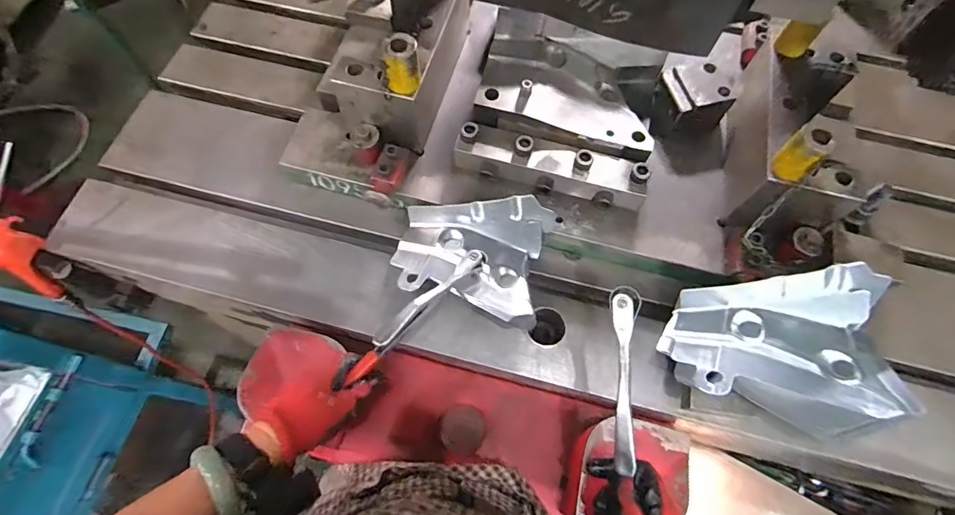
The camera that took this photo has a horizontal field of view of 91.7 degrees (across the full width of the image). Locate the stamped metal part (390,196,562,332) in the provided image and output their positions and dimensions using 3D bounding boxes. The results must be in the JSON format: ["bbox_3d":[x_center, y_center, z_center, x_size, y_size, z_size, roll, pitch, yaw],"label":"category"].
[{"bbox_3d":[-0.010,-0.005,0.607,0.196,0.078,0.149,15,66,5],"label":"stamped metal part"}]

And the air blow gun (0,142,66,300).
[{"bbox_3d":[-0.576,-0.026,0.572,0.032,0.209,0.064,11,32,3],"label":"air blow gun"}]

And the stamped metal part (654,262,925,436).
[{"bbox_3d":[0.336,0.103,0.533,0.228,0.122,0.157,3,68,27],"label":"stamped metal part"}]

